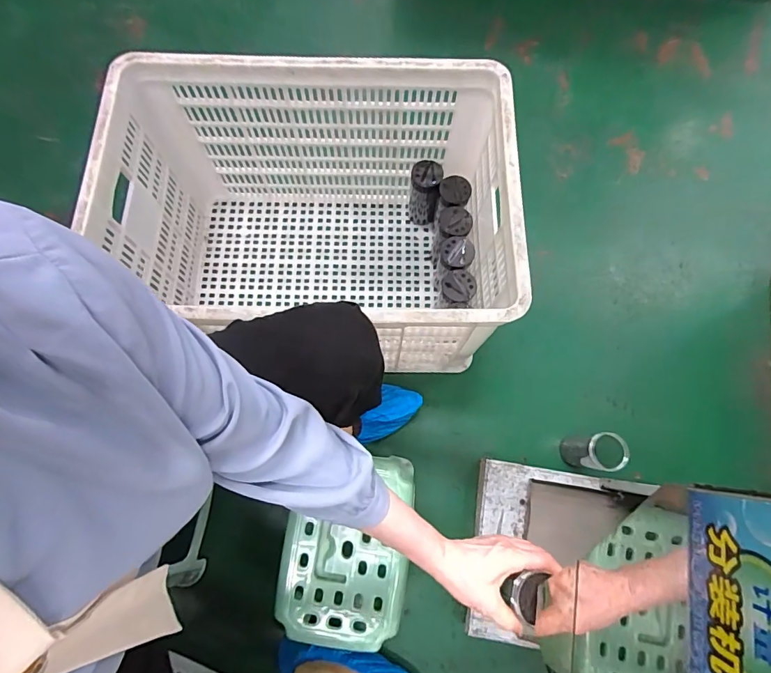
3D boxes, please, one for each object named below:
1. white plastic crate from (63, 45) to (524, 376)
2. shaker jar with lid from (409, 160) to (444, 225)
[{"bbox_3d":[-0.111,-0.174,0.776,0.611,0.365,0.413,-1,74,0],"label":"white plastic crate"},{"bbox_3d":[0.083,-0.305,0.920,0.061,0.162,0.071,10,75,3],"label":"shaker jar with lid"}]

